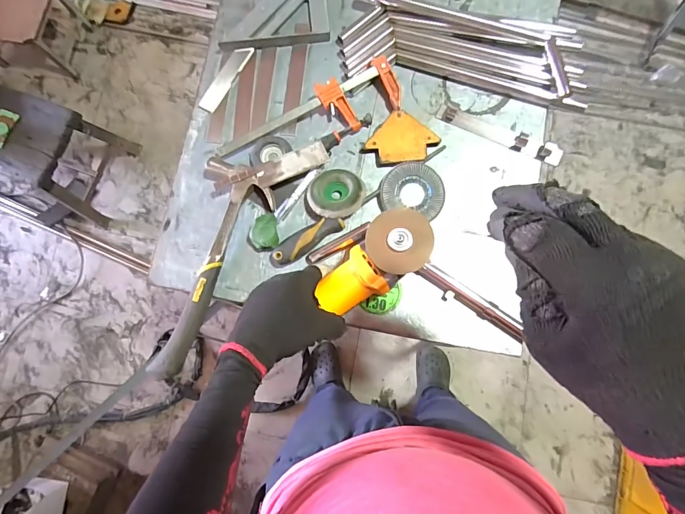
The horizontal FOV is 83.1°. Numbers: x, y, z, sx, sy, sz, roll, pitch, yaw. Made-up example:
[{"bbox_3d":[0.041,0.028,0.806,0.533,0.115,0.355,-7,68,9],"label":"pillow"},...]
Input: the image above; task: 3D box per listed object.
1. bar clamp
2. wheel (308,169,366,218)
[{"bbox_3d":[-0.044,-0.204,0.587,0.286,0.029,0.087,-29,80,-2],"label":"bar clamp"},{"bbox_3d":[-0.009,-0.094,0.567,0.083,0.026,0.076,0,81,3],"label":"wheel"}]

